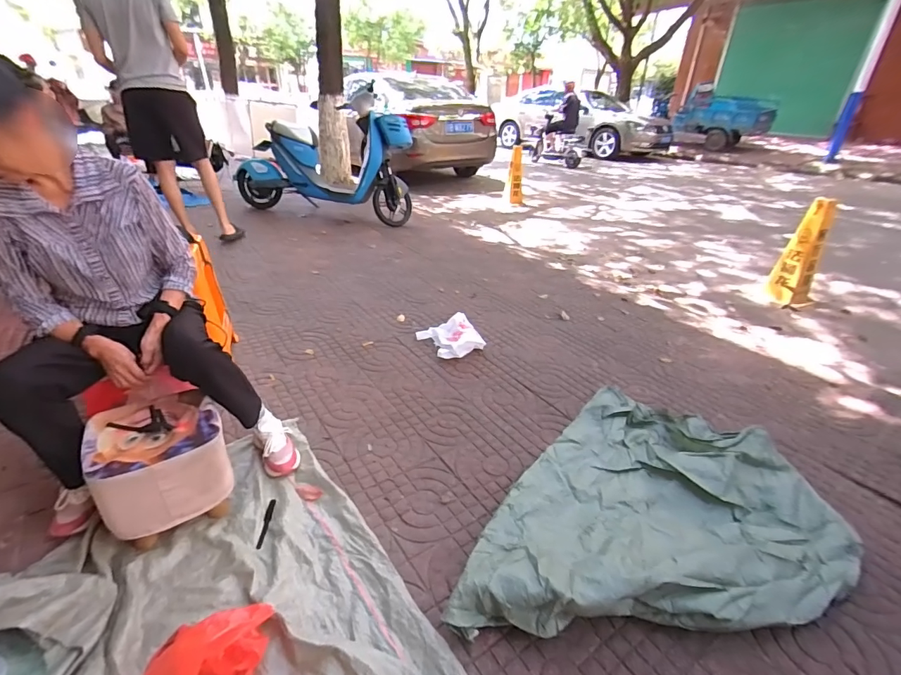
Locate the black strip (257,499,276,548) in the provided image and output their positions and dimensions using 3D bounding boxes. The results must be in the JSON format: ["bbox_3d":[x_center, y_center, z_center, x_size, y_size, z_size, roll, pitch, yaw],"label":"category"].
[{"bbox_3d":[-0.458,0.462,1.069,0.017,0.011,0.128,1,31,-7],"label":"black strip"}]

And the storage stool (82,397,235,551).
[{"bbox_3d":[-0.678,0.317,1.032,0.249,0.241,0.256,-16,35,-28],"label":"storage stool"}]

